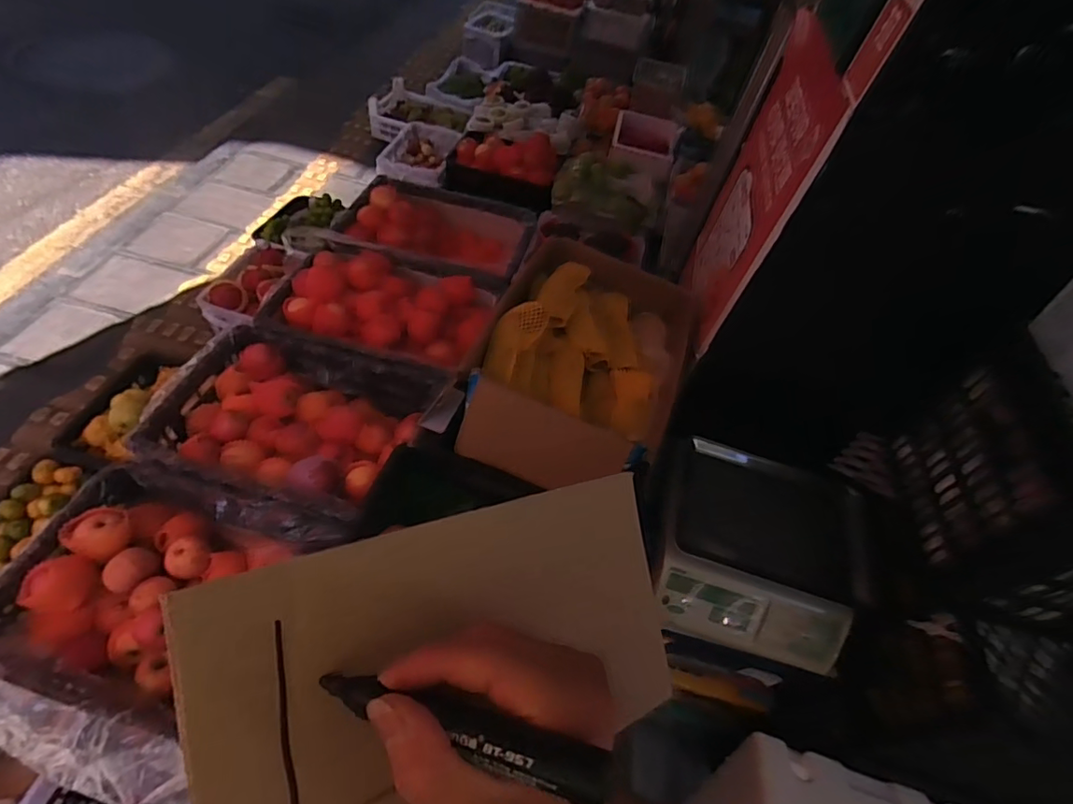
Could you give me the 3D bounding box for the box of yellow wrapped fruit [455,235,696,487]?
[{"bbox_3d":[0.096,-0.099,0.964,0.355,0.153,0.499,19,52,2],"label":"box of yellow wrapped fruit"}]

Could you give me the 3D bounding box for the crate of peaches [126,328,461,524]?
[{"bbox_3d":[-0.454,0.042,1.056,0.493,0.156,0.350,18,52,1],"label":"crate of peaches"}]

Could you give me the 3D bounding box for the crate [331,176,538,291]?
[{"bbox_3d":[-0.278,-0.456,1.512,0.505,0.143,0.382,16,52,0],"label":"crate"}]

